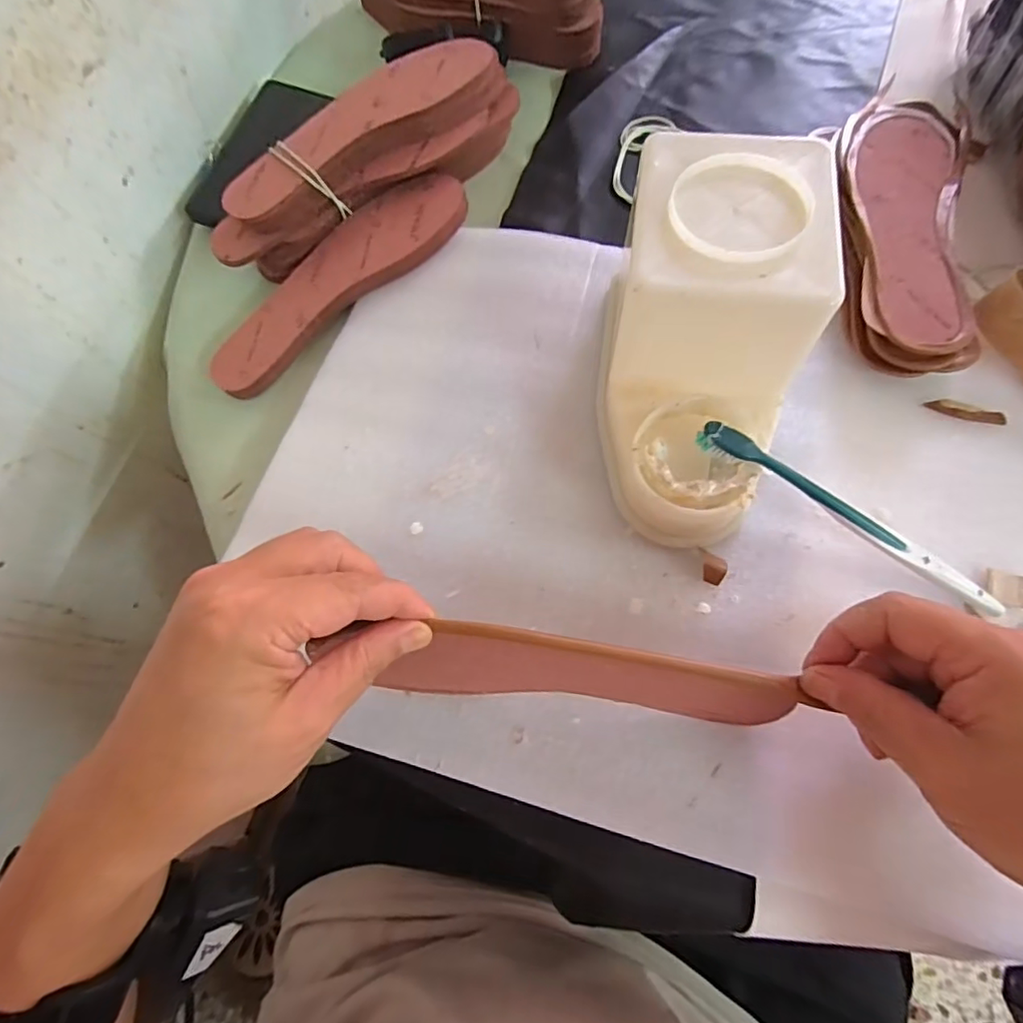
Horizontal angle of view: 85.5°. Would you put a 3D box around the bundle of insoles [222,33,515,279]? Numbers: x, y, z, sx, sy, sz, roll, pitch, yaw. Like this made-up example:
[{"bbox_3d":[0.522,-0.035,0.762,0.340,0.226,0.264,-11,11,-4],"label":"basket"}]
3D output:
[{"bbox_3d":[-0.115,-0.278,0.434,0.265,0.053,0.091,-37,71,-12],"label":"bundle of insoles"}]

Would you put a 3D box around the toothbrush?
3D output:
[{"bbox_3d":[0.182,0.004,0.299,0.185,0.012,0.014,31,72,-1],"label":"toothbrush"}]

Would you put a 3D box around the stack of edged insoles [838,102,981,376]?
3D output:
[{"bbox_3d":[0.270,-0.204,0.389,0.085,0.036,0.252,12,69,7],"label":"stack of edged insoles"}]

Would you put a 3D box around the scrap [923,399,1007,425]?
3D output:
[{"bbox_3d":[0.284,-0.063,0.346,0.046,0.006,0.009,12,69,7],"label":"scrap"}]

